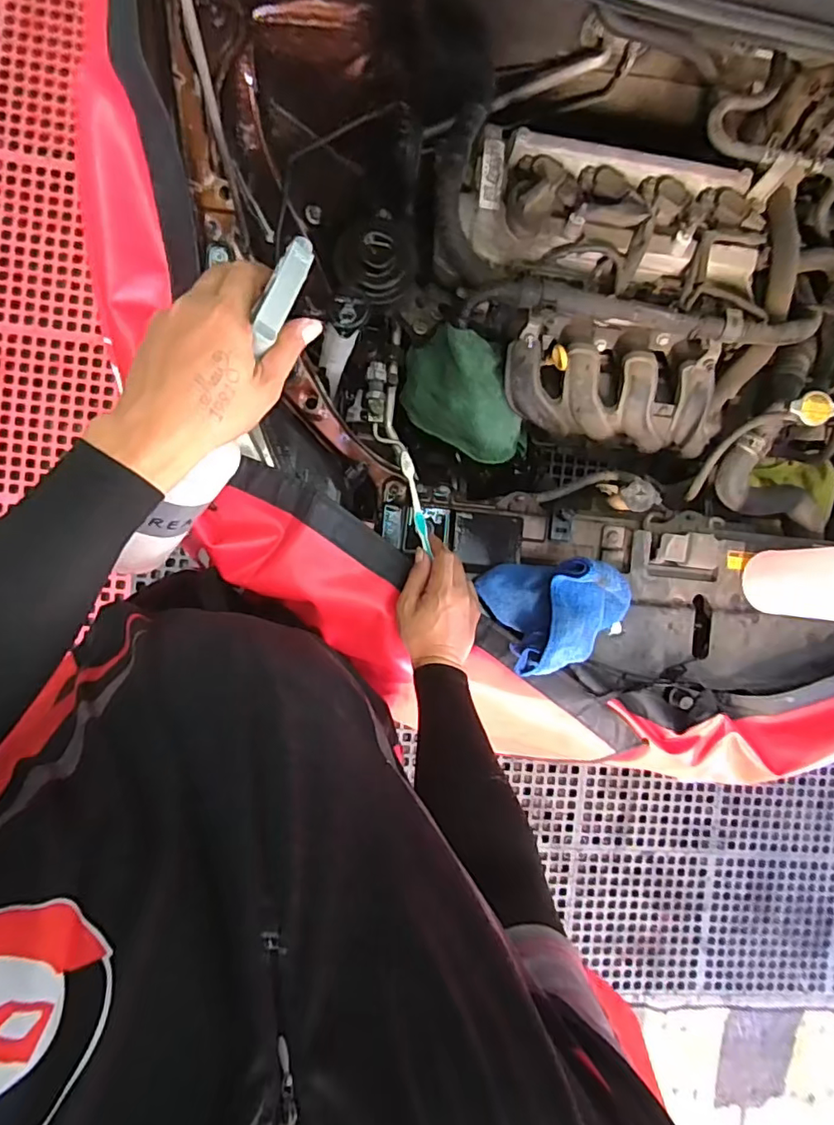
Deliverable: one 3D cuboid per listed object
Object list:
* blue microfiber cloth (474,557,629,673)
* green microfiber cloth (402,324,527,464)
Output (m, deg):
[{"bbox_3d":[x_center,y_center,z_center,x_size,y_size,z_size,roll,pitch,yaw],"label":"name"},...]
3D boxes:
[{"bbox_3d":[0.171,0.056,0.664,0.154,0.104,0.129,-18,94,-5],"label":"blue microfiber cloth"},{"bbox_3d":[0.068,-0.228,0.784,0.202,0.181,0.107,32,89,-7],"label":"green microfiber cloth"}]

